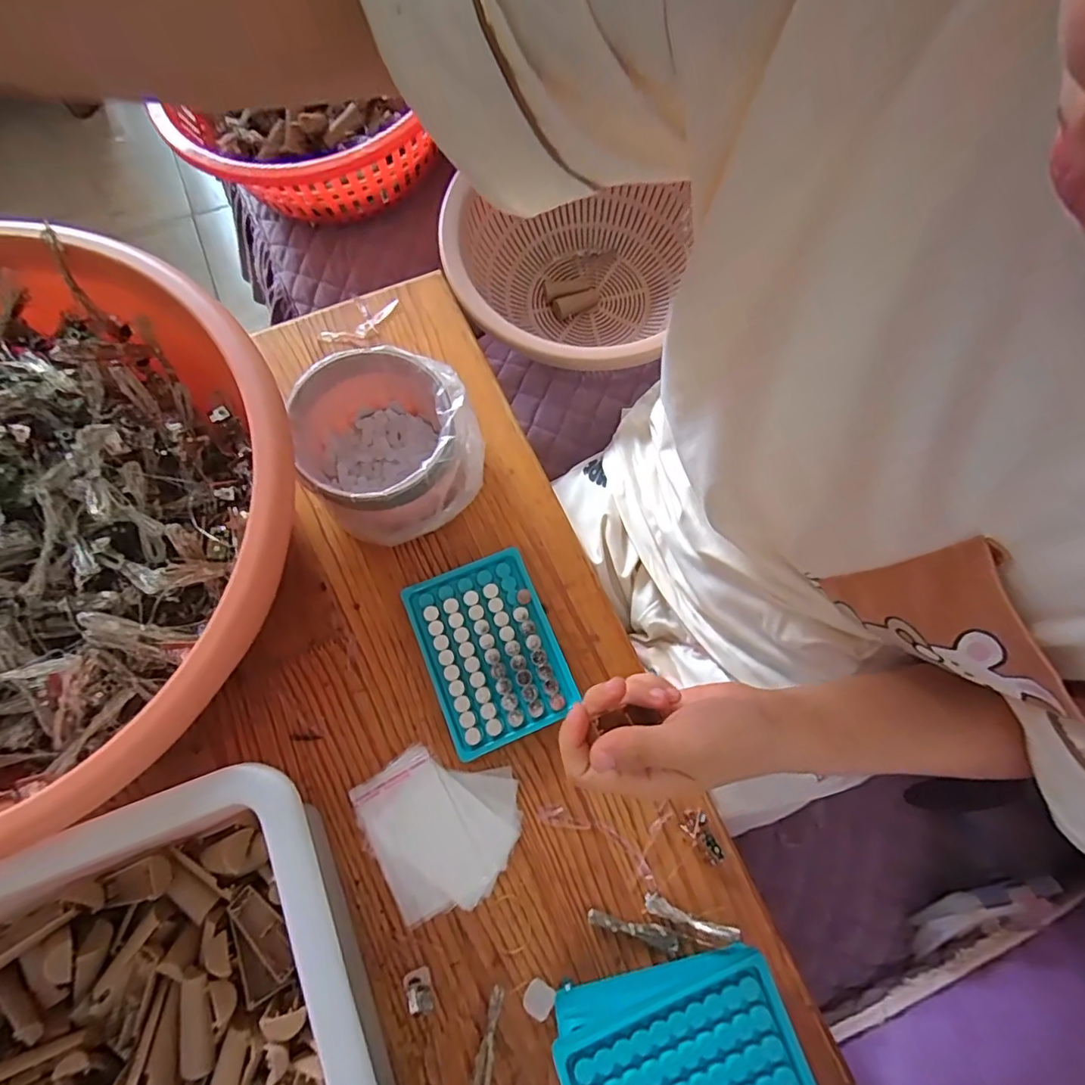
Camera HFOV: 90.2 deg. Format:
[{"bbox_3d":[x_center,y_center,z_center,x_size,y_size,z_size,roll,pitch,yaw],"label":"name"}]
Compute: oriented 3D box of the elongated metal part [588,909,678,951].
[{"bbox_3d":[0.062,0.258,0.363,0.063,0.009,0.013,17,72,4],"label":"elongated metal part"}]

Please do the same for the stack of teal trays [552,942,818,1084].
[{"bbox_3d":[0.081,0.307,0.317,0.132,0.047,0.096,-20,73,-8],"label":"stack of teal trays"}]

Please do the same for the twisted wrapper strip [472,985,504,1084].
[{"bbox_3d":[-0.035,0.317,0.337,0.010,0.009,0.064,11,71,2],"label":"twisted wrapper strip"}]

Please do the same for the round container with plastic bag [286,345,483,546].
[{"bbox_3d":[-0.114,-0.071,0.406,0.119,0.078,0.117,1,71,-2],"label":"round container with plastic bag"}]

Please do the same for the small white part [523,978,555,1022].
[{"bbox_3d":[-0.002,0.297,0.351,0.018,0.006,0.019,1,71,-2],"label":"small white part"}]

